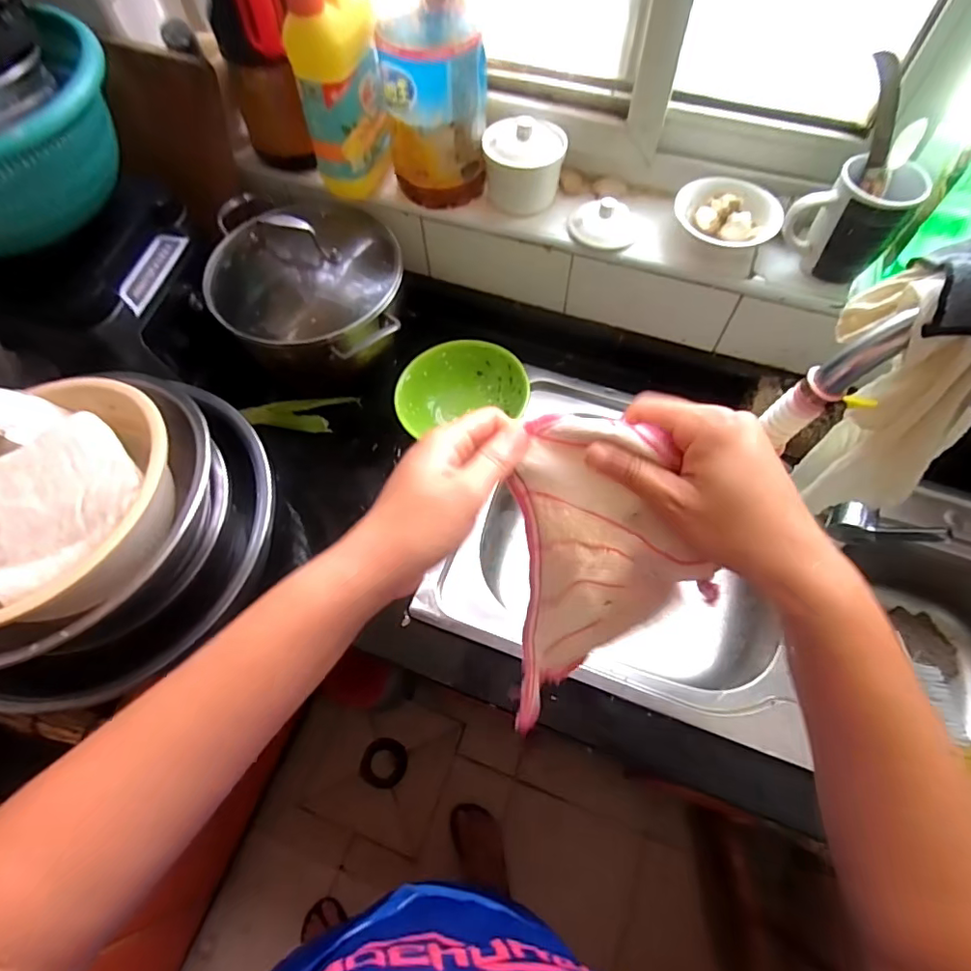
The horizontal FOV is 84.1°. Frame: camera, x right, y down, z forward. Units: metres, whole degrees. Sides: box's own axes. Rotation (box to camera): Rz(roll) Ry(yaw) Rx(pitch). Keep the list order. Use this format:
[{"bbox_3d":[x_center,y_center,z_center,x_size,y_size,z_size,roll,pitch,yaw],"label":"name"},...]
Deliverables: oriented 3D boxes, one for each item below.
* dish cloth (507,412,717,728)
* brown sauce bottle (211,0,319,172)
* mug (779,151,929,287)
[{"bbox_3d":[0.071,0.054,0.332,0.111,0.195,0.064,-8,37,-2],"label":"dish cloth"},{"bbox_3d":[-0.254,-0.478,0.606,0.076,0.252,0.064,-28,66,-11],"label":"brown sauce bottle"},{"bbox_3d":[0.376,-0.274,0.560,0.095,0.095,0.080,42,72,19],"label":"mug"}]

